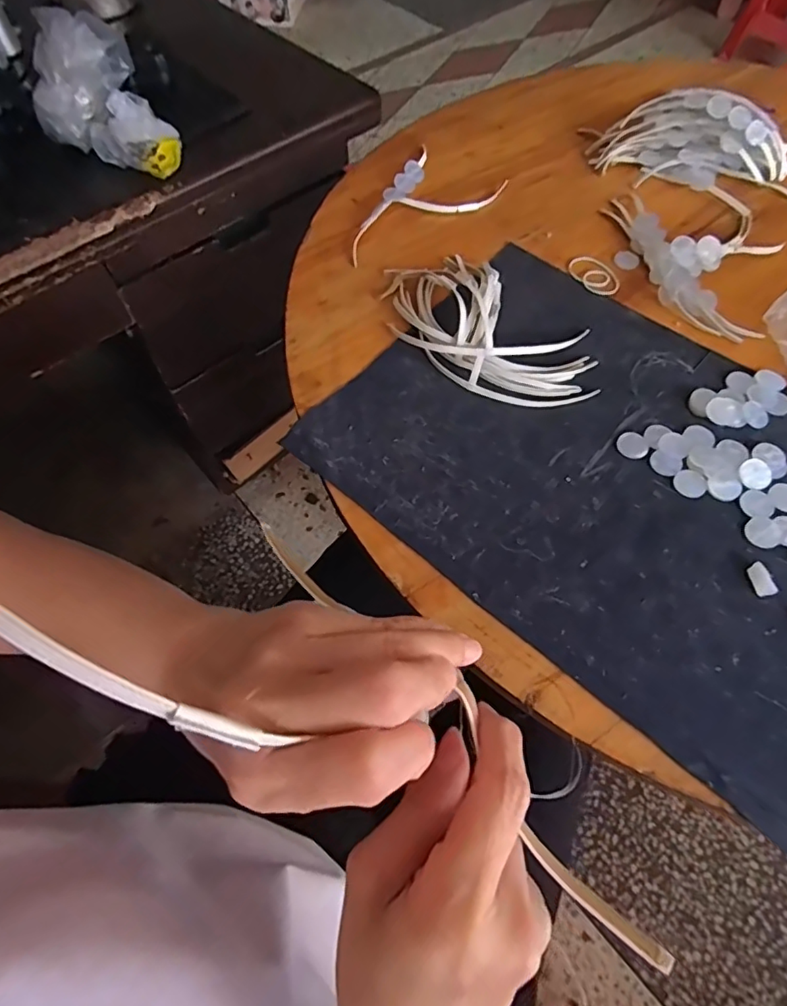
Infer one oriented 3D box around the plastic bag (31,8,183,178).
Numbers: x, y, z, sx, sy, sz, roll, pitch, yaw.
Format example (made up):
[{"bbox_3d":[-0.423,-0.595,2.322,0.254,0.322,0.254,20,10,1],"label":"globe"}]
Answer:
[{"bbox_3d":[-0.332,-0.451,0.603,0.121,0.081,0.212,-28,65,-13],"label":"plastic bag"}]

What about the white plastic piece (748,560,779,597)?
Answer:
[{"bbox_3d":[0.275,0.057,0.405,0.014,0.007,0.024,-17,63,-6],"label":"white plastic piece"}]

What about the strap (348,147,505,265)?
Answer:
[{"bbox_3d":[0.038,-0.326,0.606,0.113,0.016,0.208,24,64,13],"label":"strap"}]

